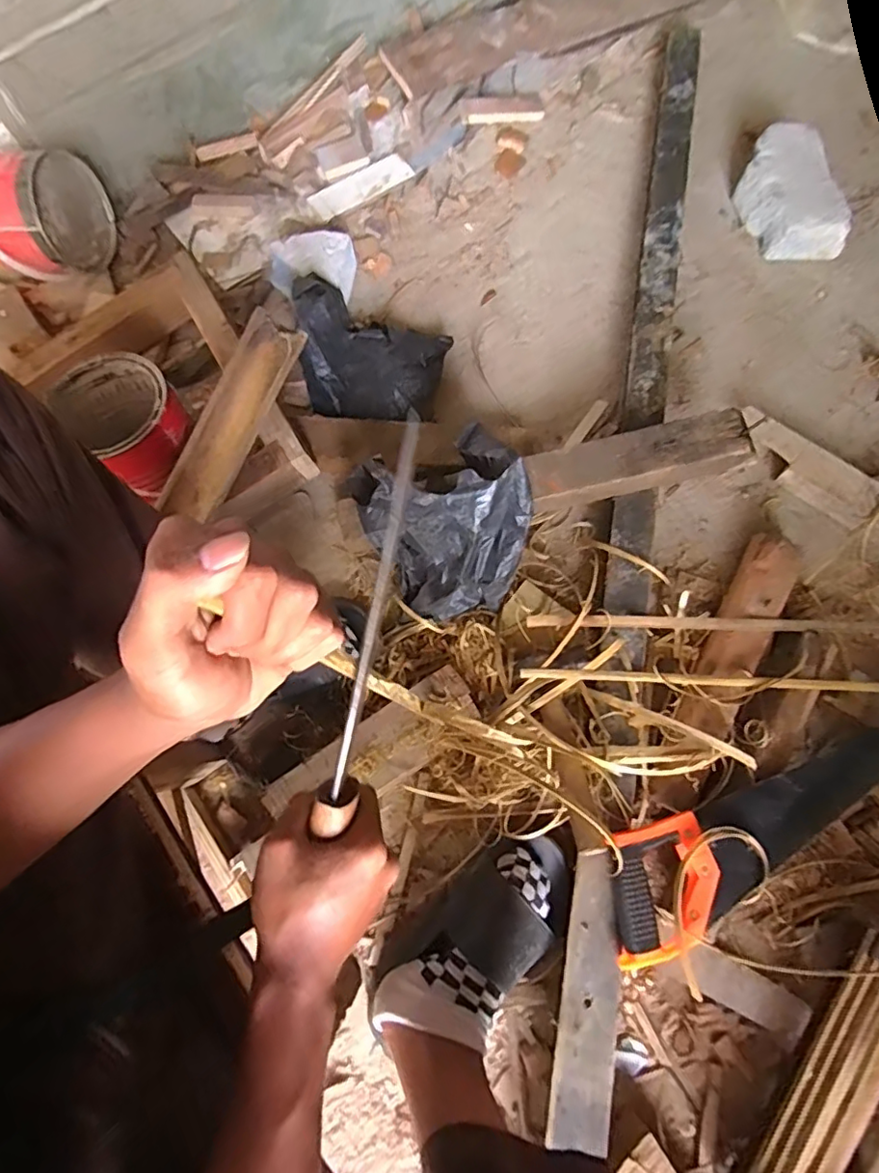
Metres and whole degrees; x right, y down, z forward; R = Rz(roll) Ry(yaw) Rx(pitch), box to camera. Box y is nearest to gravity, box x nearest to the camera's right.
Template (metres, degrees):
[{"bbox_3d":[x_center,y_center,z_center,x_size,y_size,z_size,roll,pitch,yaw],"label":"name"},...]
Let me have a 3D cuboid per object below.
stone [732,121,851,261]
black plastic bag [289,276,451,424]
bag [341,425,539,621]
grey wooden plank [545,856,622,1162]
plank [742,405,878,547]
[{"bbox_3d":[0.554,-0.624,0.895,0.147,0.072,0.210,3,74,3],"label":"stone"},{"bbox_3d":[-0.092,-0.337,0.811,0.209,0.095,0.196,-7,74,0],"label":"black plastic bag"},{"bbox_3d":[0.011,-0.066,0.660,0.184,0.146,0.168,-18,74,-3],"label":"bag"},{"bbox_3d":[0.150,0.404,0.563,0.058,0.021,0.255,10,74,5],"label":"grey wooden plank"},{"bbox_3d":[0.568,-0.101,0.742,0.390,0.026,0.071,37,99,13],"label":"plank"}]

